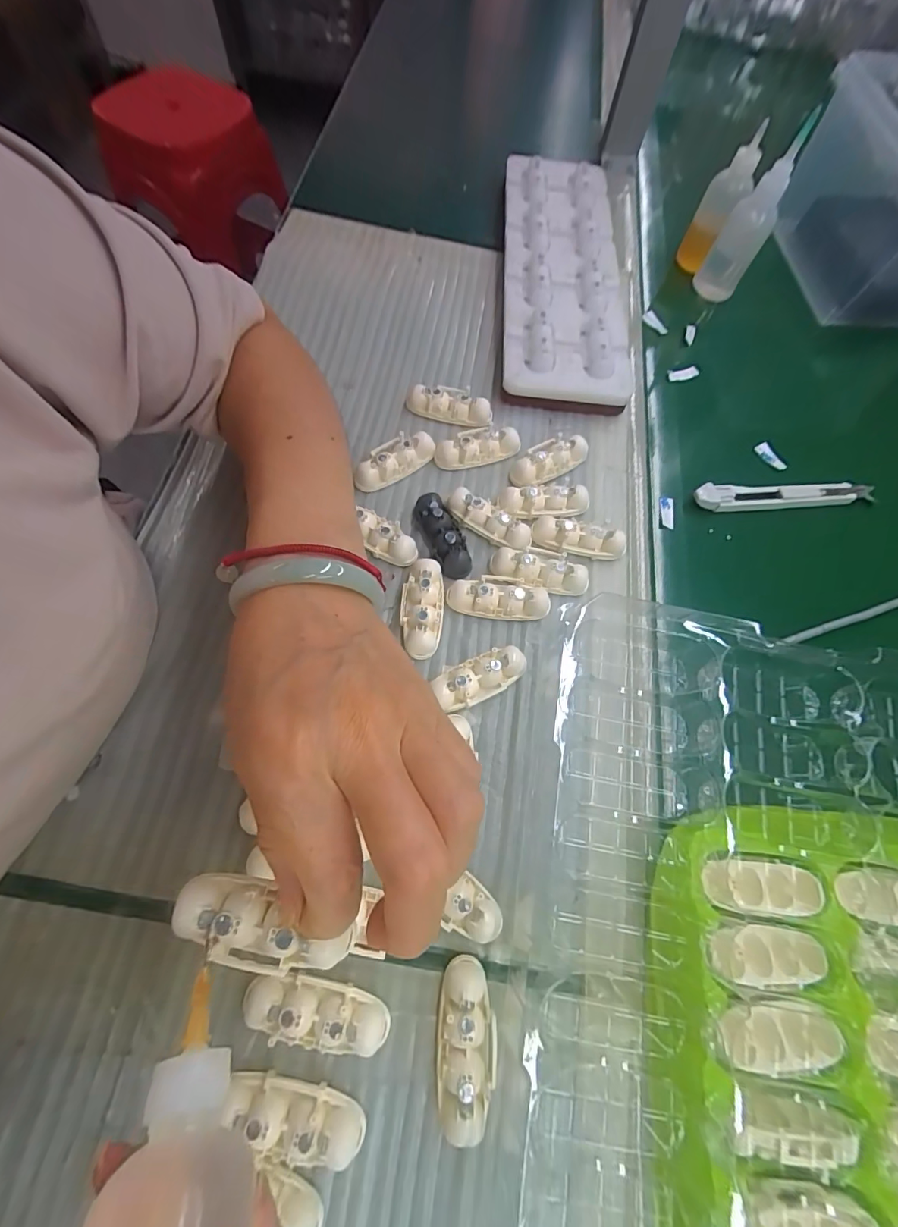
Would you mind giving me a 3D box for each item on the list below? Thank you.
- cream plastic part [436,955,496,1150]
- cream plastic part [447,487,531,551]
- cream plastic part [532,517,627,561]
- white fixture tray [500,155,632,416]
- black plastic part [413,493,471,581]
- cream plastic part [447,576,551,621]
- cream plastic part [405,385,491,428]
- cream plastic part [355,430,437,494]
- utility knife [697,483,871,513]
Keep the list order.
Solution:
[{"bbox_3d":[0.008,0.192,0.209,0.025,0.016,0.062,5,66,-1],"label":"cream plastic part"},{"bbox_3d":[0.026,-0.062,0.315,0.060,0.015,0.019,30,68,10],"label":"cream plastic part"},{"bbox_3d":[0.088,-0.049,0.317,0.063,0.019,0.019,8,66,1],"label":"cream plastic part"},{"bbox_3d":[0.099,-0.307,0.415,0.100,0.023,0.311,4,66,-1],"label":"white fixture tray"},{"bbox_3d":[-0.003,-0.050,0.308,0.022,0.018,0.063,-20,69,-12],"label":"black plastic part"},{"bbox_3d":[0.031,-0.011,0.293,0.062,0.018,0.024,7,66,0],"label":"cream plastic part"},{"bbox_3d":[0.000,-0.156,0.354,0.064,0.019,0.024,16,66,4],"label":"cream plastic part"},{"bbox_3d":[-0.040,-0.107,0.331,0.063,0.020,0.023,-32,72,-16],"label":"cream plastic part"},{"bbox_3d":[0.251,-0.088,0.351,0.139,0.010,0.019,-3,66,-5],"label":"utility knife"}]

